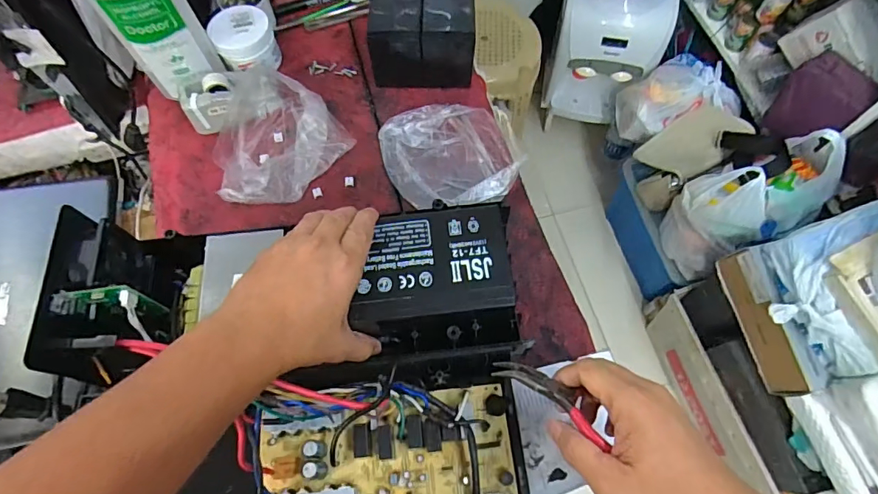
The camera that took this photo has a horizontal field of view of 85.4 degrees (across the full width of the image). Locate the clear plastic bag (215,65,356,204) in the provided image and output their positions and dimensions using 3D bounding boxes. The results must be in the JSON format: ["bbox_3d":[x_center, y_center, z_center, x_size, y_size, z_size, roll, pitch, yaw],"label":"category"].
[{"bbox_3d":[-0.185,-0.138,0.574,0.149,0.055,0.162,-3,66,0],"label":"clear plastic bag"}]

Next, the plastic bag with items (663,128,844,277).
[{"bbox_3d":[0.701,-0.093,1.084,0.290,0.322,0.182,-21,68,-8],"label":"plastic bag with items"}]

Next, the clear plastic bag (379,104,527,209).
[{"bbox_3d":[0.014,-0.114,0.581,0.160,0.022,0.138,-7,66,-2],"label":"clear plastic bag"}]

